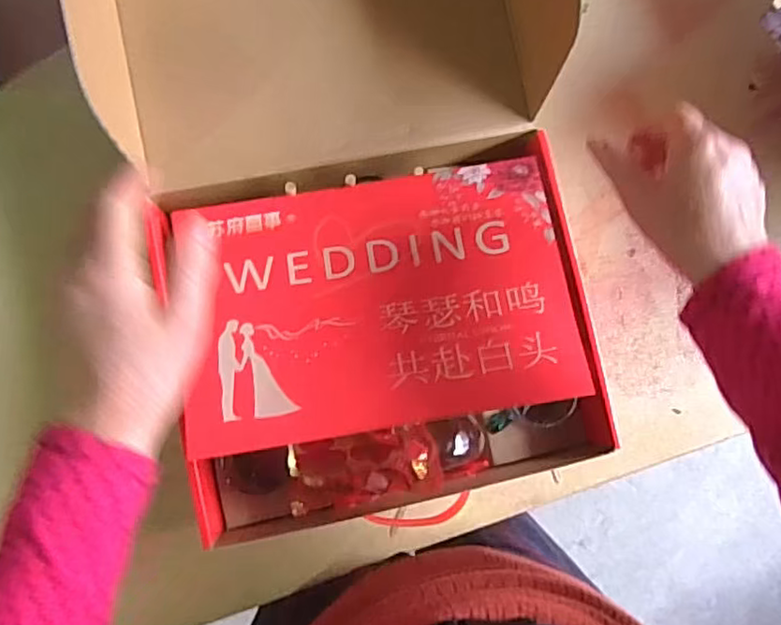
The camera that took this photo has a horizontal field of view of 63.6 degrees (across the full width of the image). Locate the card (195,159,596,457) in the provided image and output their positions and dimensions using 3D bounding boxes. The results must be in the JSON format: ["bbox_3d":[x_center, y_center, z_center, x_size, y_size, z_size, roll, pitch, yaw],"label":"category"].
[{"bbox_3d":[-0.007,-0.011,0.488,0.287,0.009,0.195,-9,73,-3],"label":"card"}]

